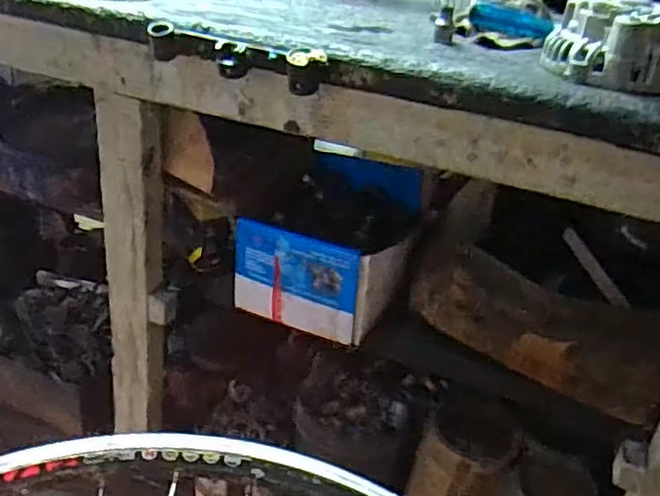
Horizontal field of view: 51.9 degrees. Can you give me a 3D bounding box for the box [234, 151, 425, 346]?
[{"bbox_3d":[0.018,-0.011,0.991,0.211,0.141,0.281,18,31,18],"label":"box"}]

